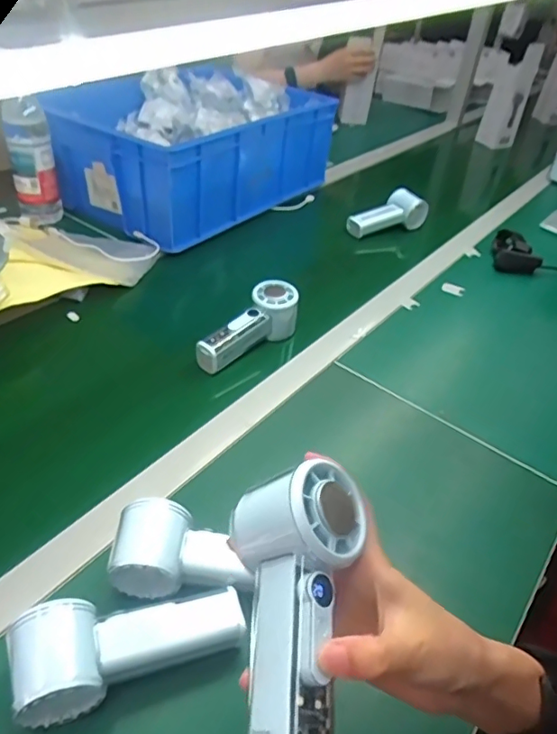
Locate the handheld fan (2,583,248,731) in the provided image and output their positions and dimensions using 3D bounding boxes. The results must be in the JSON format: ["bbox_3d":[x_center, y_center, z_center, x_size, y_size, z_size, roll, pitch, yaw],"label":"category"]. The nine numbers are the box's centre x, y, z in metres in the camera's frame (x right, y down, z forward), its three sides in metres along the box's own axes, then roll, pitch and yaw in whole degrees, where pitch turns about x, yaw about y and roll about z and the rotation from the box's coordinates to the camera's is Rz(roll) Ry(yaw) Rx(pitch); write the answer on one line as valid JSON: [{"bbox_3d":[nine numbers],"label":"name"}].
[{"bbox_3d":[-0.097,0.188,0.368,0.150,0.047,0.061,-6,40,-15],"label":"handheld fan"}]

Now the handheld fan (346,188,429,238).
[{"bbox_3d":[0.199,-0.279,0.992,0.146,0.062,0.062,-21,46,-31],"label":"handheld fan"}]

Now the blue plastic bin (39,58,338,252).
[{"bbox_3d":[-0.158,-0.401,1.010,0.321,0.155,0.466,28,43,25],"label":"blue plastic bin"}]

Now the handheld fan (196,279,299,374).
[{"bbox_3d":[-0.033,-0.045,0.673,0.054,0.067,0.144,26,42,23],"label":"handheld fan"}]

